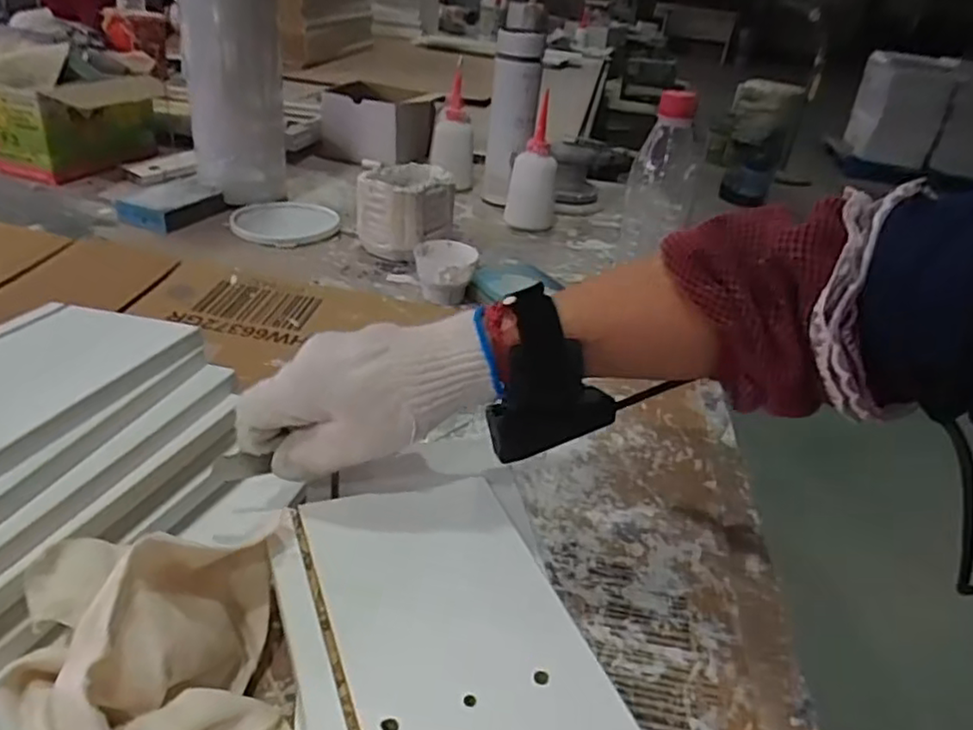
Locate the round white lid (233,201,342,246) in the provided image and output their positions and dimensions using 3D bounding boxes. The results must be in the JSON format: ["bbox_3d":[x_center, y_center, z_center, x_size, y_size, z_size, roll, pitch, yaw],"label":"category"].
[{"bbox_3d":[-0.241,-0.177,0.819,0.117,0.011,0.136,9,31,2],"label":"round white lid"}]

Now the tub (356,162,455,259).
[{"bbox_3d":[-0.092,-0.177,0.778,0.086,0.086,0.110,18,32,17],"label":"tub"}]

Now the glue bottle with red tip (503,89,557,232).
[{"bbox_3d":[0.063,-0.253,0.867,0.060,0.147,0.069,9,31,2],"label":"glue bottle with red tip"}]

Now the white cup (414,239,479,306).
[{"bbox_3d":[-0.042,-0.097,0.690,0.062,0.043,0.059,0,32,-10],"label":"white cup"}]

